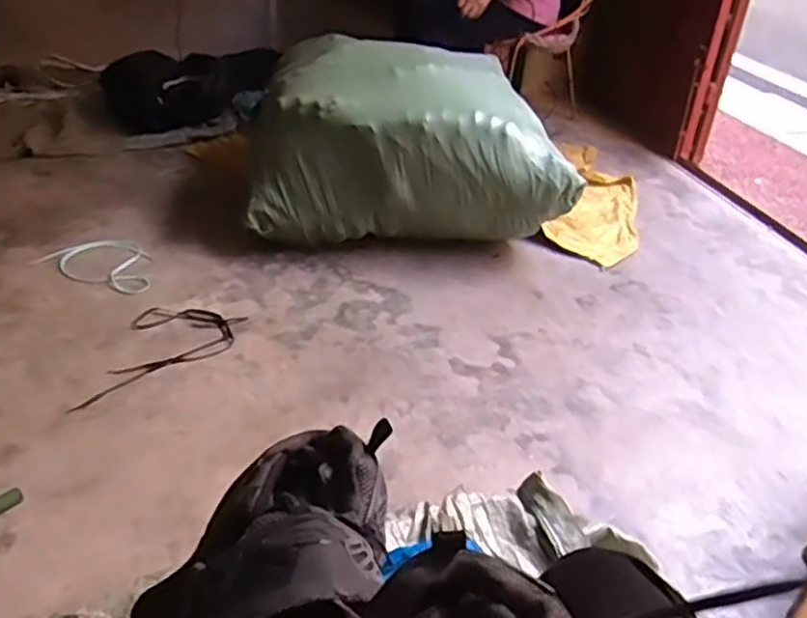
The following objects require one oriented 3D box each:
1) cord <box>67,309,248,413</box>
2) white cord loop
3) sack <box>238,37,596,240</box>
[{"bbox_3d":[-0.445,0.087,1.378,0.214,0.012,0.315,5,34,1],"label":"cord"},{"bbox_3d":[-0.674,-0.108,1.651,0.315,0.014,0.173,16,36,16],"label":"white cord loop"},{"bbox_3d":[0.021,-0.439,1.806,0.730,0.361,0.498,2,34,-3],"label":"sack"}]

